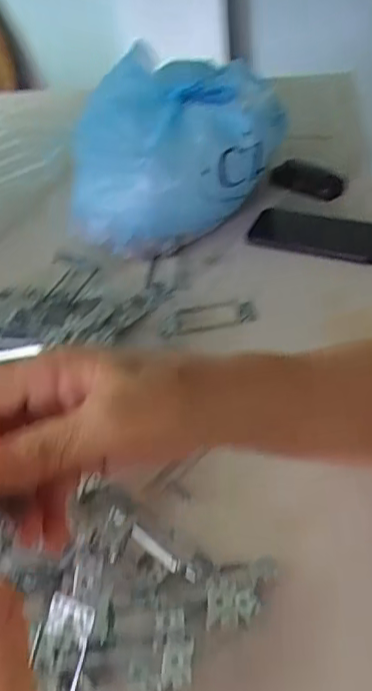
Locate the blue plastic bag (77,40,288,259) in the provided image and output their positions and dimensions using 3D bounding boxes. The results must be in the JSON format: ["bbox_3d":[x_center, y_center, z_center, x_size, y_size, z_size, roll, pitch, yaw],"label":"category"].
[{"bbox_3d":[-0.017,-0.256,0.758,0.276,0.169,0.232,-4,43,4],"label":"blue plastic bag"}]

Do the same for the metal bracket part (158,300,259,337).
[{"bbox_3d":[0.024,-0.032,0.638,0.108,0.010,0.038,-11,43,-4],"label":"metal bracket part"}]

